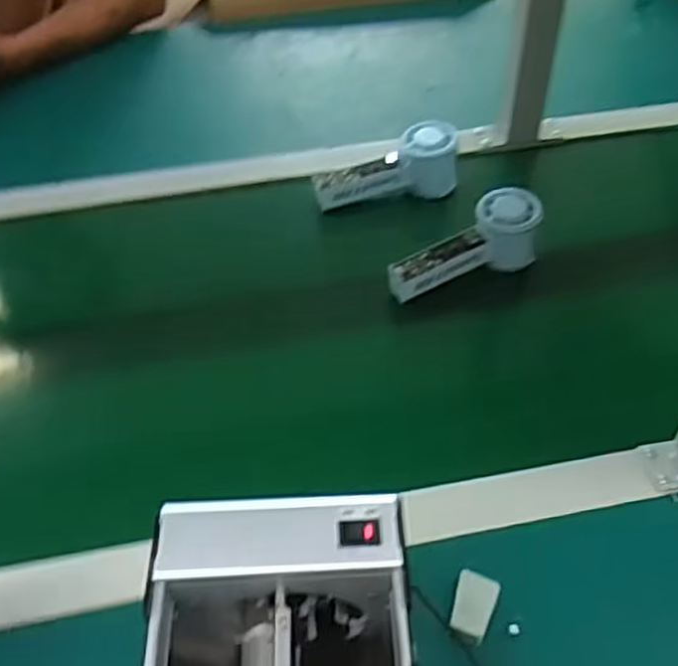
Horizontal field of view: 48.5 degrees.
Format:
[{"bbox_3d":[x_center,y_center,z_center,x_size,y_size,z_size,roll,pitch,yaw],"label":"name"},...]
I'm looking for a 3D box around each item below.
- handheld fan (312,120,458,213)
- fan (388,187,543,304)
[{"bbox_3d":[0.047,-0.173,0.784,0.150,0.060,0.045,-10,48,-8],"label":"handheld fan"},{"bbox_3d":[0.114,-0.082,0.698,0.147,0.058,0.048,-18,50,-14],"label":"fan"}]

